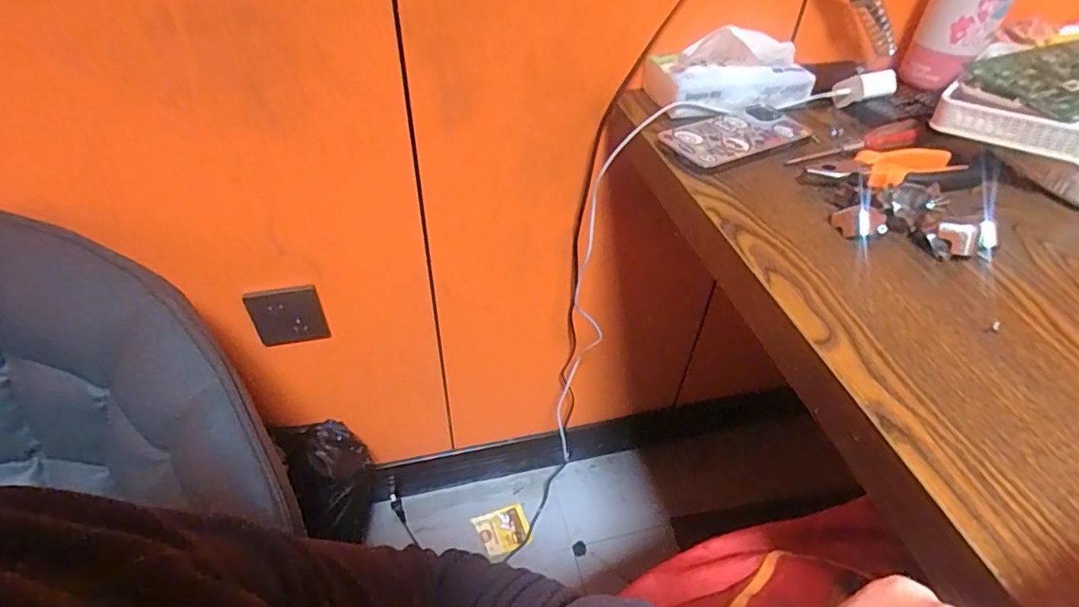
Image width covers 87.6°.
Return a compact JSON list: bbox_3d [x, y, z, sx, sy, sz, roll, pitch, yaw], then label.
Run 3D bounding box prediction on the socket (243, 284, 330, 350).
[{"bbox_3d":[-0.348,0.018,0.775,0.097,0.109,0.016,-4,44,-7],"label":"socket"}]

